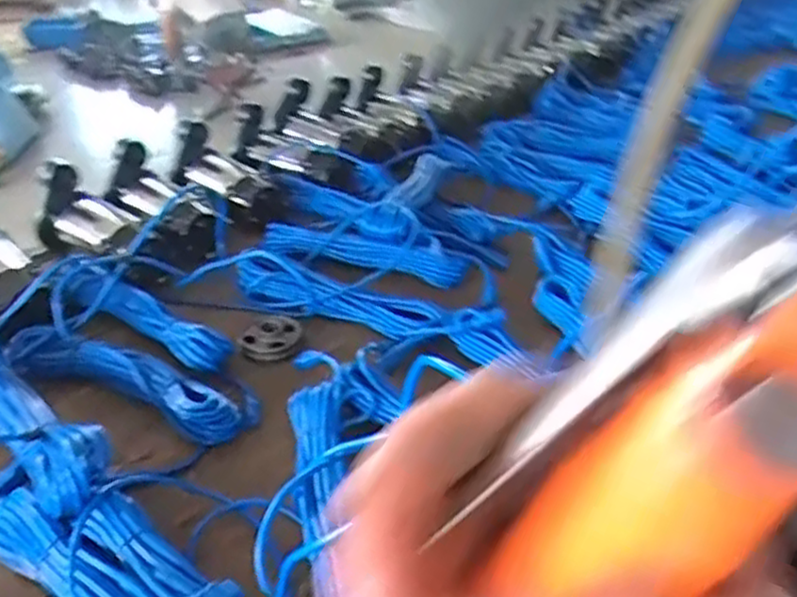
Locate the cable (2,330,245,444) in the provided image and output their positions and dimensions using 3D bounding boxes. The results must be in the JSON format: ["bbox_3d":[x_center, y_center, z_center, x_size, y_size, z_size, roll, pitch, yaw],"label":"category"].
[{"bbox_3d":[-0.353,0.096,0.952,0.342,0.038,0.077,14,35,18],"label":"cable"}]

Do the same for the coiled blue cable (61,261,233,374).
[{"bbox_3d":[-0.353,0.022,1.056,0.306,0.046,0.084,21,38,28],"label":"coiled blue cable"}]

